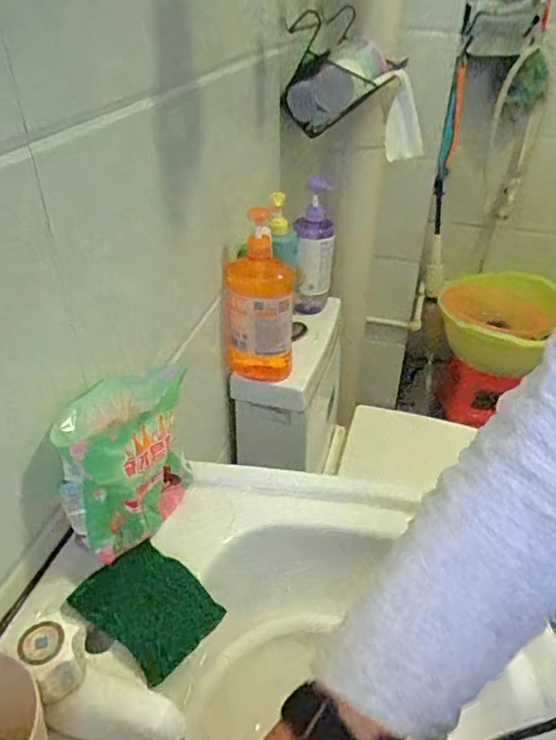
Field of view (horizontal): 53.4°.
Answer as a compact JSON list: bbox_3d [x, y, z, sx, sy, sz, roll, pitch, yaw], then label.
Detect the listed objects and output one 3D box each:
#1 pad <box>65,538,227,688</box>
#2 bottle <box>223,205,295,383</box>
[{"bbox_3d":[-0.111,0.200,0.473,0.106,0.020,0.083,25,42,30],"label":"pad"},{"bbox_3d":[-0.030,-0.106,0.863,0.105,0.273,0.061,0,35,-2],"label":"bottle"}]

